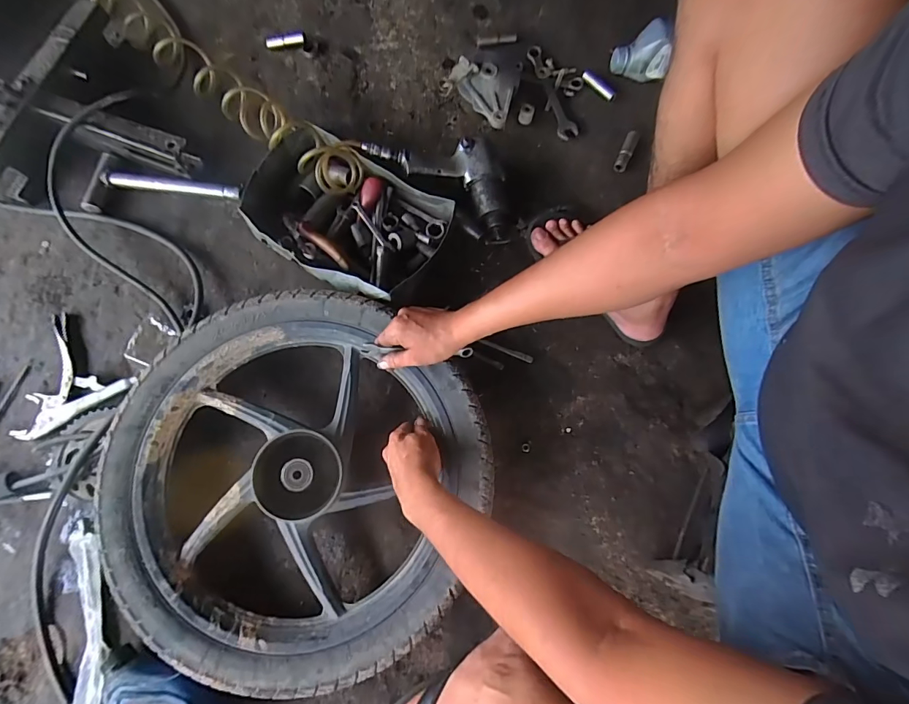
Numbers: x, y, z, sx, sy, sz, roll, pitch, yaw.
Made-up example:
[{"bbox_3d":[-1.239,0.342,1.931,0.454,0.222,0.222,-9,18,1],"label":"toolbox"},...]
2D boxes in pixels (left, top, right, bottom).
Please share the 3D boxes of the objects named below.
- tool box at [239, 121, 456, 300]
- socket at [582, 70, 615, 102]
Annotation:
[{"bbox_3d":[-0.185,-0.221,0.740,0.320,0.096,0.220,28,78,6],"label":"tool box"},{"bbox_3d":[0.282,-0.521,0.846,0.080,0.023,0.021,41,79,9],"label":"socket"}]

